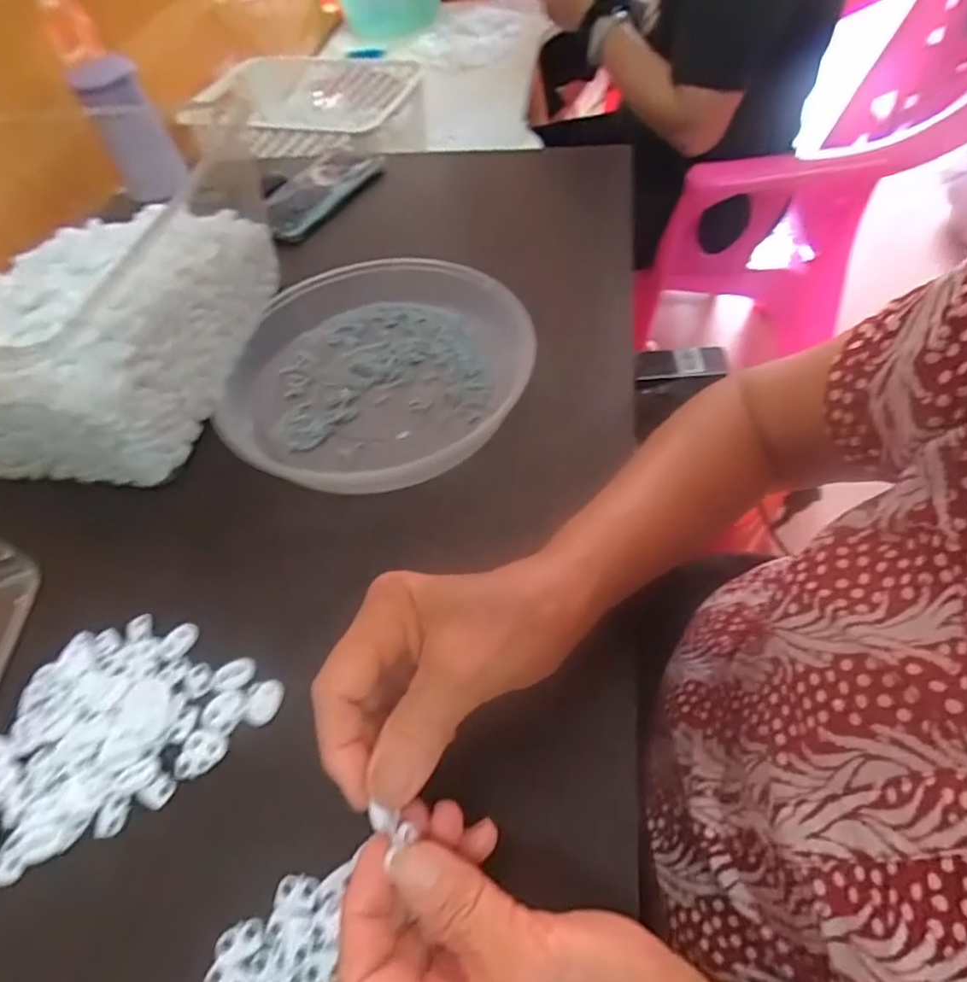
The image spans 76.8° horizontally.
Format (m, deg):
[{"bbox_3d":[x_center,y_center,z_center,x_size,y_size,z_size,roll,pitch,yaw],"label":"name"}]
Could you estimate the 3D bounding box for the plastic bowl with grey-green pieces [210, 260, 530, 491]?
[{"bbox_3d":[-0.083,-0.096,0.464,0.228,0.034,0.222,-3,53,4],"label":"plastic bowl with grey-green pieces"}]

